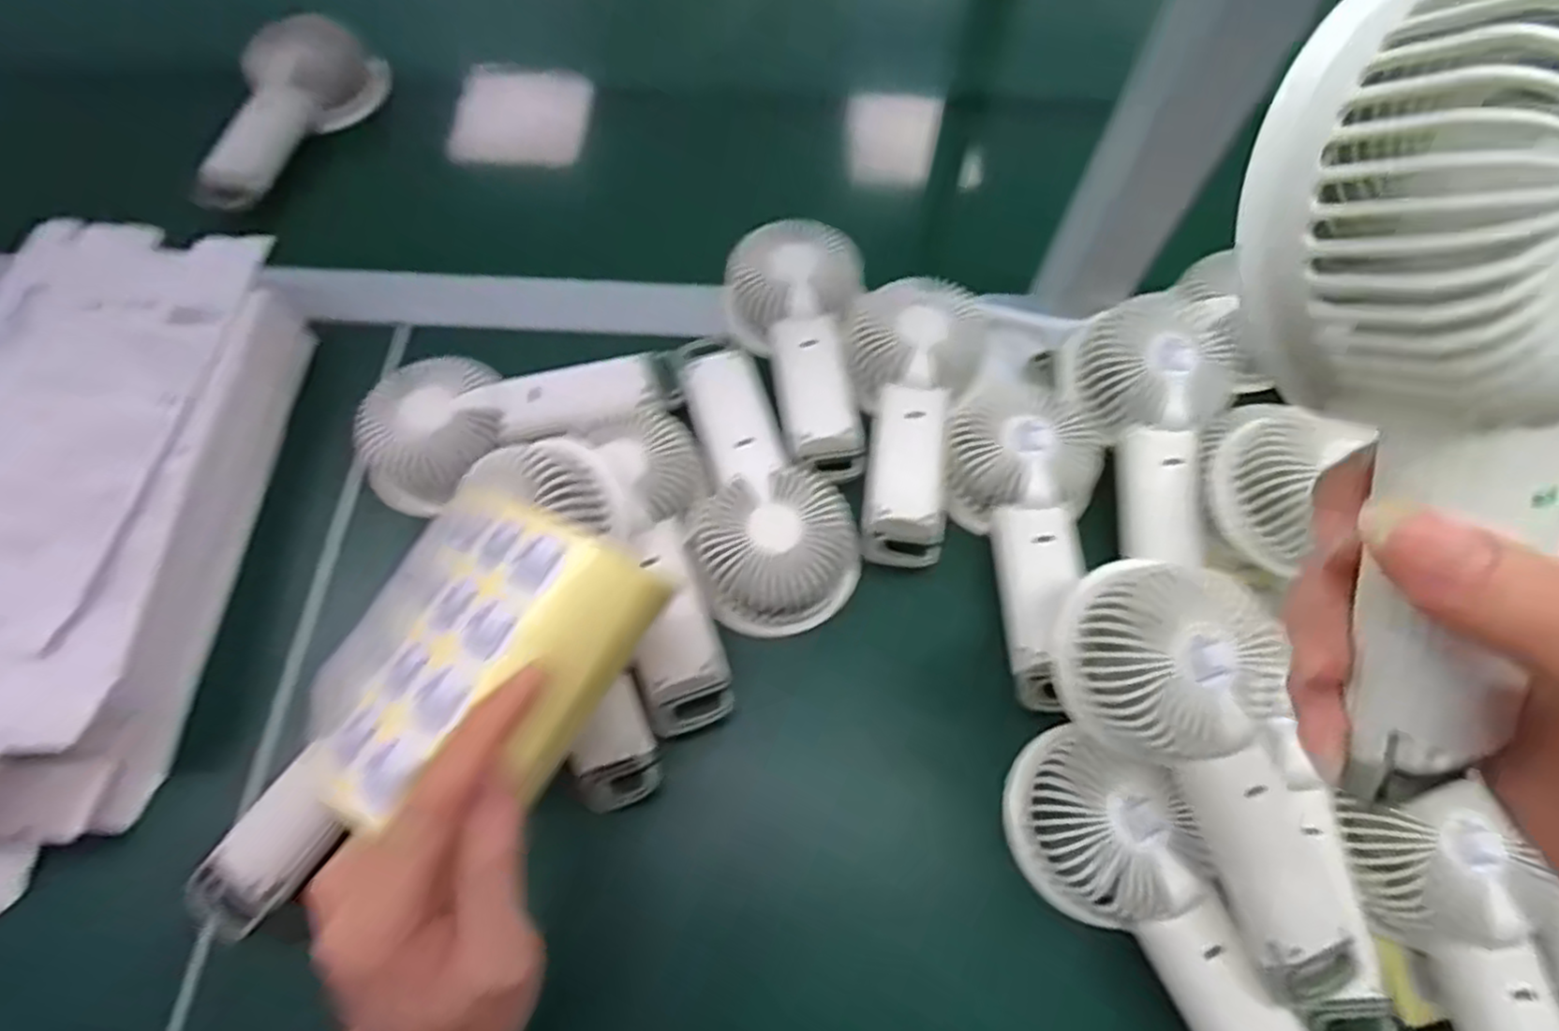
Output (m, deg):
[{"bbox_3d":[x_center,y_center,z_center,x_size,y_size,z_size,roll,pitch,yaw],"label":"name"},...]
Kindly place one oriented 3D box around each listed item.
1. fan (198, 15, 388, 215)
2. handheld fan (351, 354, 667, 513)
[{"bbox_3d":[-0.376,-0.309,0.549,0.051,0.068,0.187,20,68,9],"label":"fan"},{"bbox_3d":[-0.158,-0.064,0.439,0.185,0.049,0.074,-20,68,-9],"label":"handheld fan"}]

